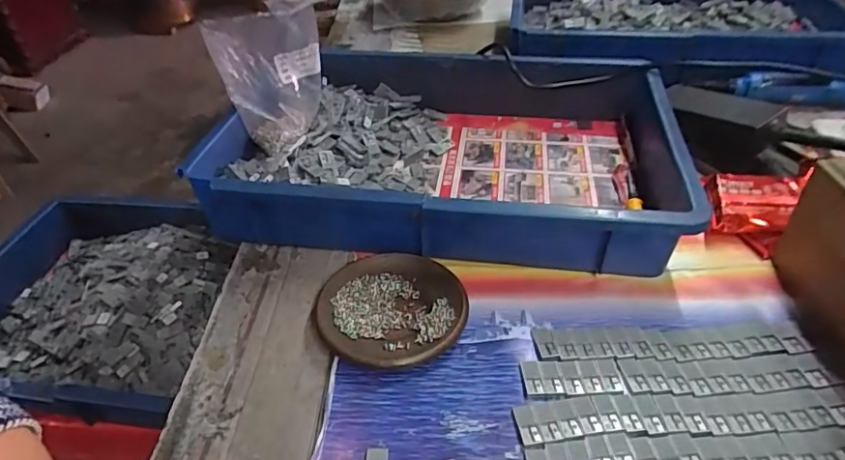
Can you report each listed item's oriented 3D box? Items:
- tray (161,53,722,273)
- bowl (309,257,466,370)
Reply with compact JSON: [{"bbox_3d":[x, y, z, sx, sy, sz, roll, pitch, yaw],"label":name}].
[{"bbox_3d":[0.030,-0.084,0.548,0.425,0.074,0.291,5,41,9],"label":"tray"},{"bbox_3d":[-0.024,0.063,0.424,0.113,0.017,0.106,-1,40,1],"label":"bowl"}]

